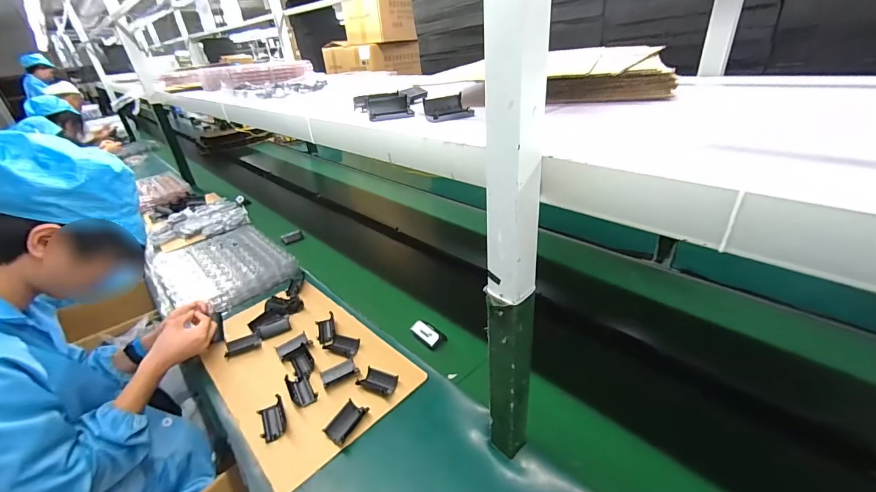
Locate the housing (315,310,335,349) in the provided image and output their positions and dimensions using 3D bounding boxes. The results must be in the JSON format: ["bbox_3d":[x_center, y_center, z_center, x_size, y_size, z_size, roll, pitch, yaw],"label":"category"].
[{"bbox_3d":[-0.249,0.188,0.826,0.042,0.020,0.095,-14,32,-15],"label":"housing"}]

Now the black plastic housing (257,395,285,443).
[{"bbox_3d":[-0.290,0.303,0.650,0.043,0.018,0.073,-18,33,-21],"label":"black plastic housing"}]

